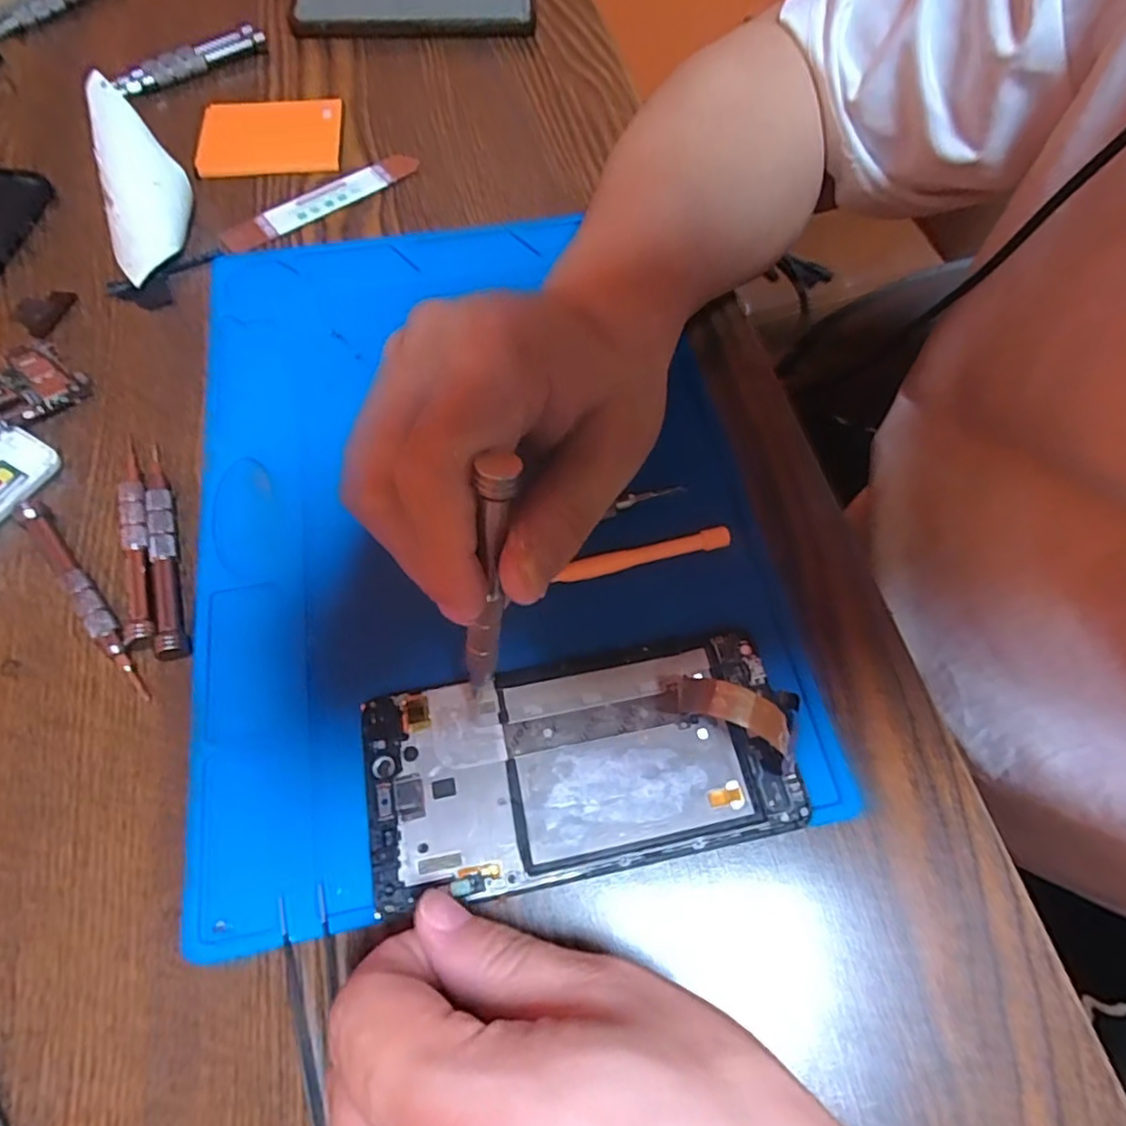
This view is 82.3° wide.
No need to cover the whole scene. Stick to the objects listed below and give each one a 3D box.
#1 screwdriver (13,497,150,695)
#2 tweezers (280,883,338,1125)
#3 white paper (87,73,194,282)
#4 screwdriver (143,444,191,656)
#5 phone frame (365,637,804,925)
[{"bbox_3d":[-0.187,0.013,0.253,0.010,0.010,0.102,-39,71,-17],"label":"screwdriver"},{"bbox_3d":[-0.069,0.158,0.188,0.016,0.007,0.113,-16,66,-9],"label":"tweezers"},{"bbox_3d":[-0.216,-0.194,0.330,0.039,0.015,0.091,-9,100,-6],"label":"white paper"},{"bbox_3d":[-0.163,-0.009,0.264,0.010,0.009,0.100,-15,66,-8],"label":"screwdriver"},{"bbox_3d":[0.007,0.069,0.228,0.147,0.004,0.071,-9,65,-6],"label":"phone frame"}]

